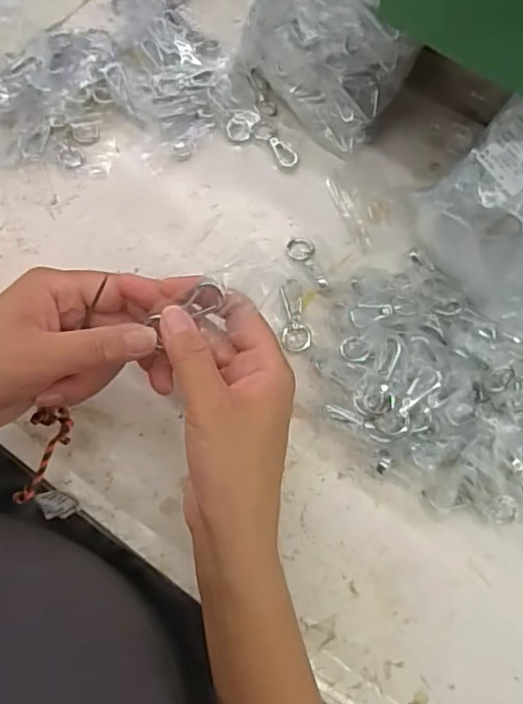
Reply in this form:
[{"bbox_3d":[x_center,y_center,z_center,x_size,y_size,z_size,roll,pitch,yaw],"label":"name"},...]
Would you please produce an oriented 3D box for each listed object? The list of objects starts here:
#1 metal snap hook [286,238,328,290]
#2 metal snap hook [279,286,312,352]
[{"bbox_3d":[0.041,-0.074,0.469,0.021,0.011,0.051,-35,75,-14],"label":"metal snap hook"},{"bbox_3d":[0.026,-0.026,0.455,0.022,0.006,0.054,-4,70,-4],"label":"metal snap hook"}]

